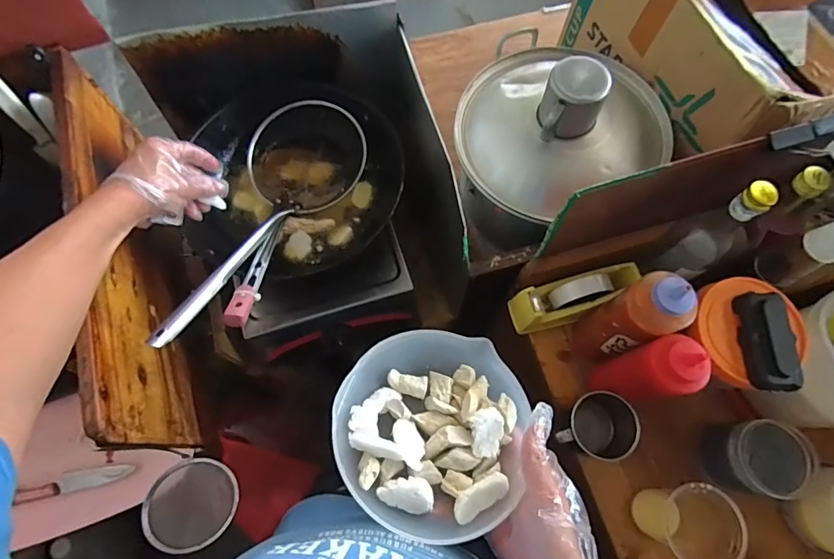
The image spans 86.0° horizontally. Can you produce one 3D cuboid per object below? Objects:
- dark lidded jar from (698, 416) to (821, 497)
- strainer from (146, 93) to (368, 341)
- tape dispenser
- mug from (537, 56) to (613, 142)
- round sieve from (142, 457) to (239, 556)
[{"bbox_3d":[0.433,0.230,0.578,0.093,0.097,0.086,0,70,0],"label":"dark lidded jar"},{"bbox_3d":[-0.219,-0.090,0.635,0.176,0.080,0.429,17,57,6],"label":"strainer"},{"bbox_3d":[0.229,0.026,0.653,0.183,0.095,0.052,-21,71,7],"label":"tape dispenser"},{"bbox_3d":[0.206,-0.231,0.599,0.079,0.078,0.092,21,72,8],"label":"mug"},{"bbox_3d":[-0.311,0.314,0.621,0.118,0.023,0.116,0,70,0],"label":"round sieve"}]

